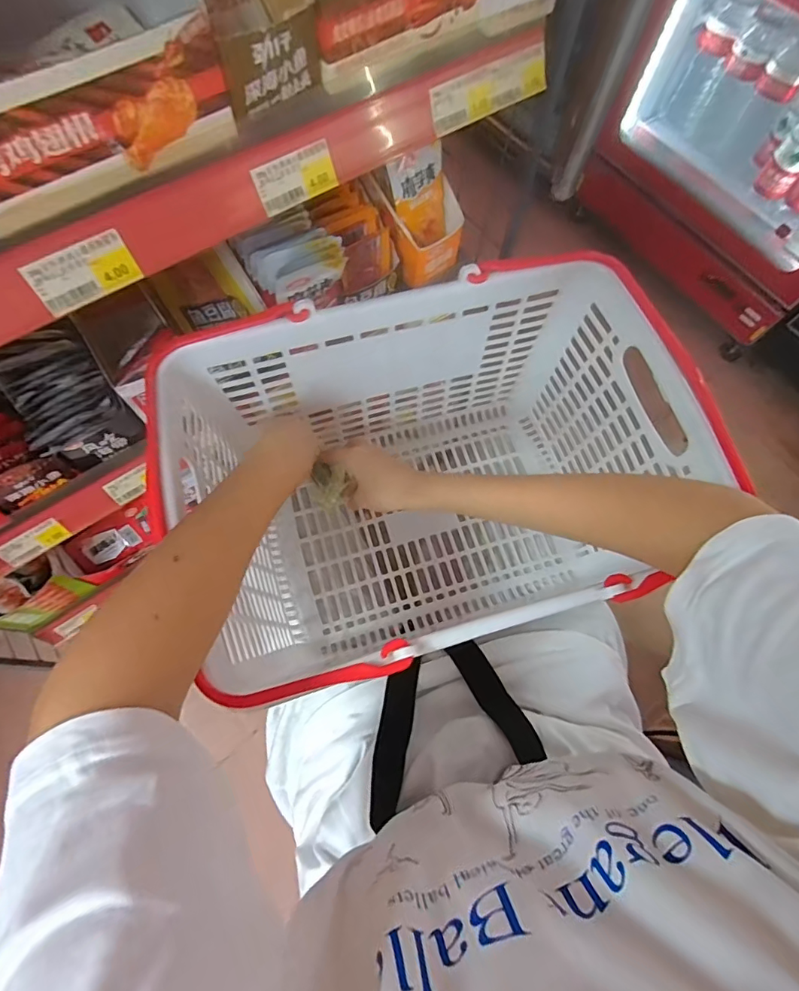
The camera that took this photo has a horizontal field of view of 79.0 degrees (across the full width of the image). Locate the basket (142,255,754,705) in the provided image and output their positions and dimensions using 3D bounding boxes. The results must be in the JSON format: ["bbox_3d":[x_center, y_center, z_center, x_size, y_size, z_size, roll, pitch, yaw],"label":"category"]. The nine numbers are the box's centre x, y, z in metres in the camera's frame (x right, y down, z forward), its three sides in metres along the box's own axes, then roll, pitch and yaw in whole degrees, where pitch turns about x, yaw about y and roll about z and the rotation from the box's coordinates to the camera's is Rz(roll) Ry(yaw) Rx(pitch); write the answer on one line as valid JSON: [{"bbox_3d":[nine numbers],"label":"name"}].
[{"bbox_3d":[0.025,-0.017,0.489,0.433,0.230,0.275,-14,71,-8],"label":"basket"}]

